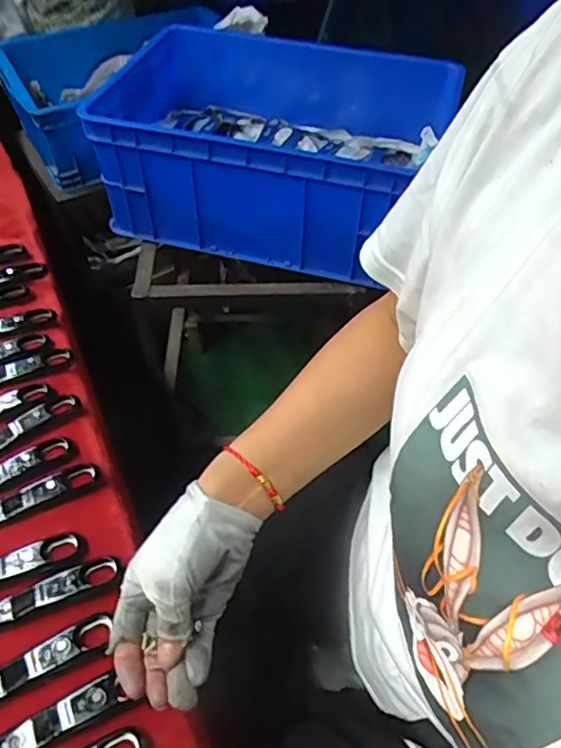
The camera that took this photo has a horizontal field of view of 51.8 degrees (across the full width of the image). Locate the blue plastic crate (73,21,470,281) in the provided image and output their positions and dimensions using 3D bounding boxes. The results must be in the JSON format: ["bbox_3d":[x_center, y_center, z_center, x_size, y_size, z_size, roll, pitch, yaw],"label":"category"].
[{"bbox_3d":[-0.002,-0.395,0.984,0.503,0.187,0.419,12,52,9],"label":"blue plastic crate"}]

